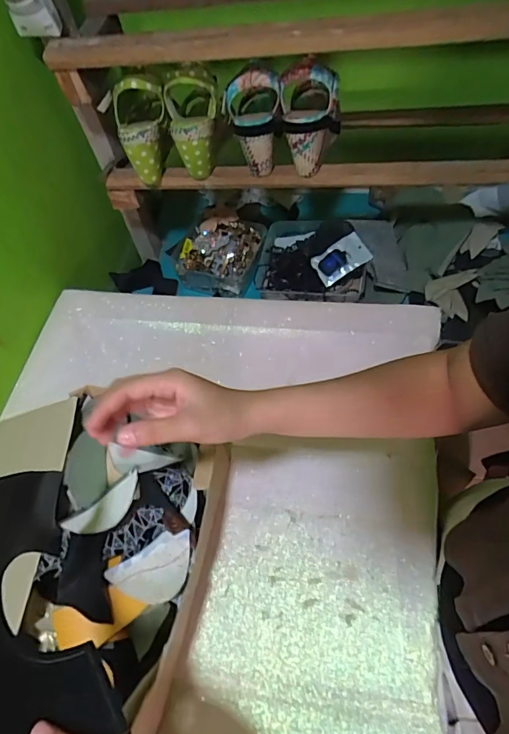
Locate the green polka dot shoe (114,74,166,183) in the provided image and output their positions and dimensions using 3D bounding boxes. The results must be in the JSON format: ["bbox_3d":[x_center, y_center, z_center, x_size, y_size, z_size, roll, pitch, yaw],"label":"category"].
[{"bbox_3d":[-0.178,-0.354,0.692,0.076,0.152,0.054,5,37,6],"label":"green polka dot shoe"}]

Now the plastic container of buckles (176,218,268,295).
[{"bbox_3d":[-0.070,-0.222,0.934,0.167,0.083,0.151,11,59,15],"label":"plastic container of buckles"}]

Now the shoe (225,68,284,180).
[{"bbox_3d":[0.003,-0.359,0.671,0.078,0.131,0.065,-7,56,4],"label":"shoe"}]

